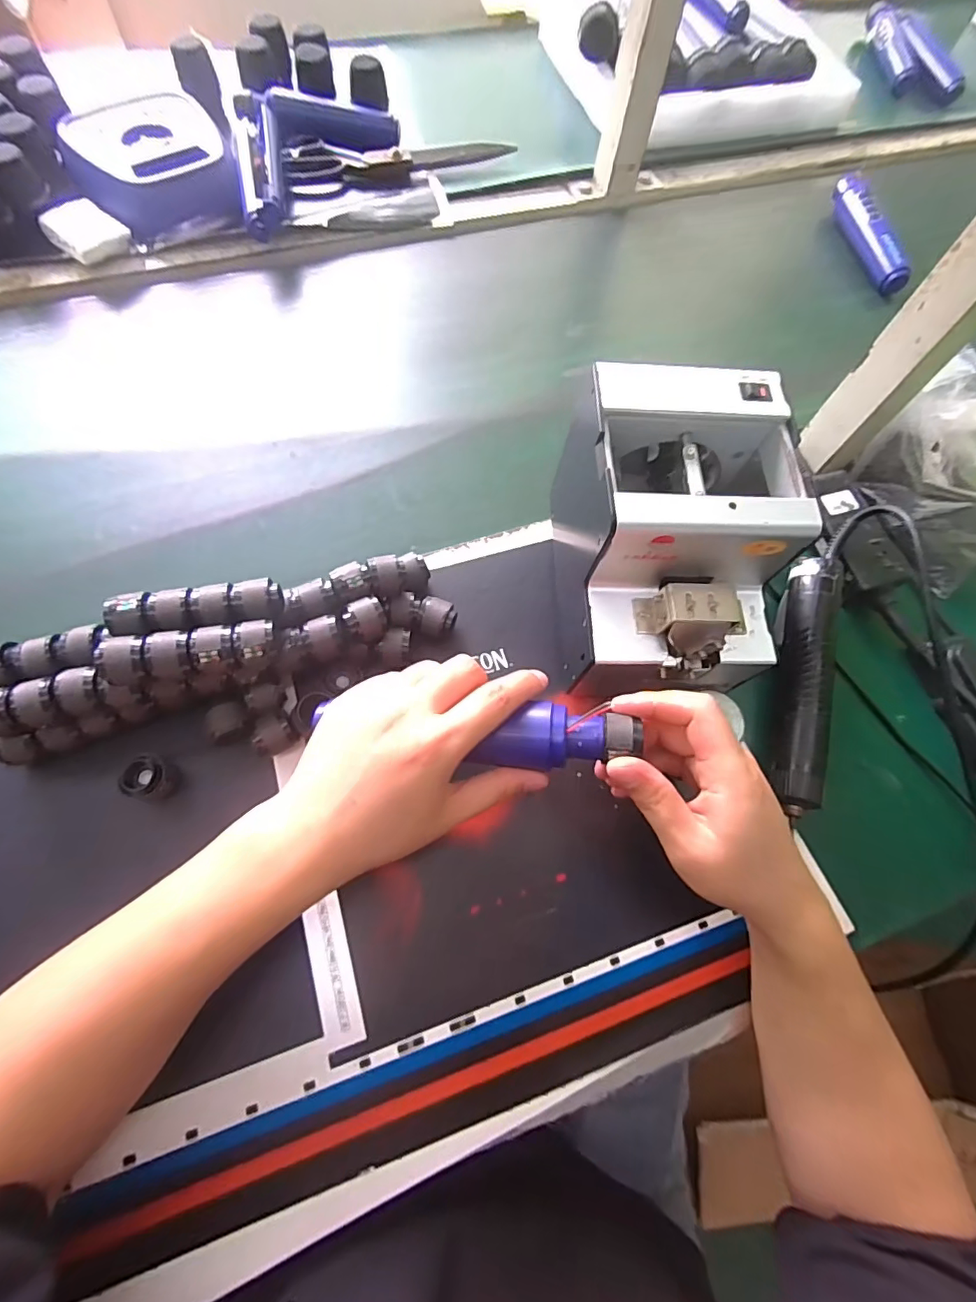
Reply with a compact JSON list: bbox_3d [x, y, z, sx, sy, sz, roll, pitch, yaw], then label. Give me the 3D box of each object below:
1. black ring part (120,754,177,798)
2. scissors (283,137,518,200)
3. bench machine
[{"bbox_3d":[-0.225,0.084,0.348,0.025,0.020,0.026,2,68,-4],"label":"black ring part"},{"bbox_3d":[-0.106,-0.582,0.616,0.262,0.026,0.046,-10,69,-9],"label":"scissors"},{"bbox_3d":[0.121,-0.073,0.369,0.134,0.144,0.178,1,68,-3],"label":"bench machine"}]

